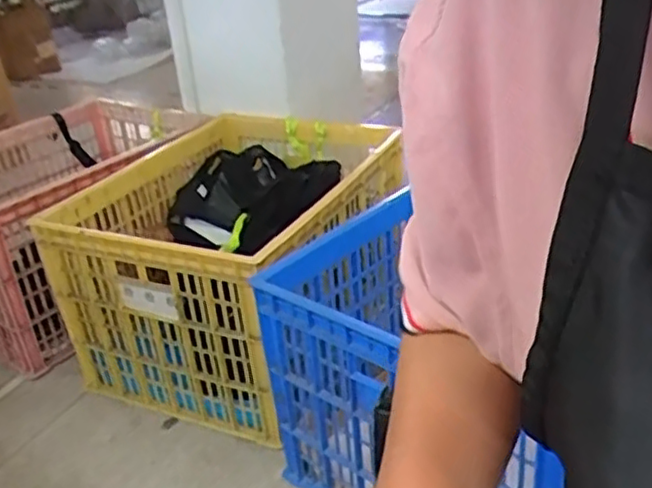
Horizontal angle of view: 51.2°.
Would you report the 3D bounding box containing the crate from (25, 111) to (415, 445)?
[{"bbox_3d":[-0.193,0.022,1.836,0.642,0.527,0.863,10,31,26],"label":"crate"}]

